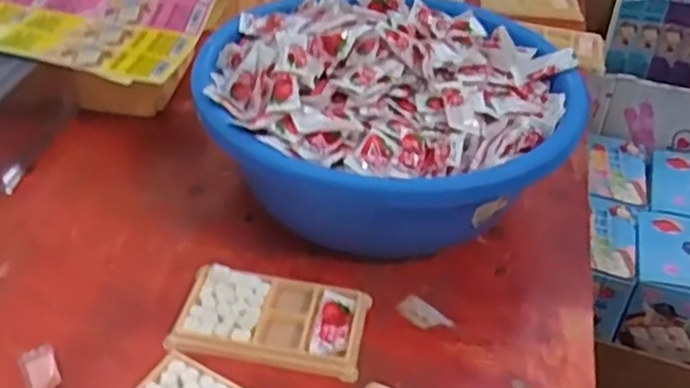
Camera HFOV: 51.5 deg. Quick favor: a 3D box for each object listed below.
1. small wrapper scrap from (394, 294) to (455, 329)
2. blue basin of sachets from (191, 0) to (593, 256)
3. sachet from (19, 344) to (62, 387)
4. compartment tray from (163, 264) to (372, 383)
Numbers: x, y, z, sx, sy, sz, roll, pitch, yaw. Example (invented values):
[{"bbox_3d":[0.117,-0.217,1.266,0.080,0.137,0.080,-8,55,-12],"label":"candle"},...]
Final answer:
[{"bbox_3d":[0.062,0.095,0.554,0.042,0.004,0.021,30,45,28],"label":"small wrapper scrap"},{"bbox_3d":[0.036,-0.064,0.629,0.311,0.140,0.292,3,39,-2],"label":"blue basin of sachets"},{"bbox_3d":[-0.209,0.122,0.492,0.022,0.006,0.043,-19,44,-26],"label":"sachet"},{"bbox_3d":[-0.053,0.091,0.533,0.137,0.014,0.077,8,39,4],"label":"compartment tray"}]

